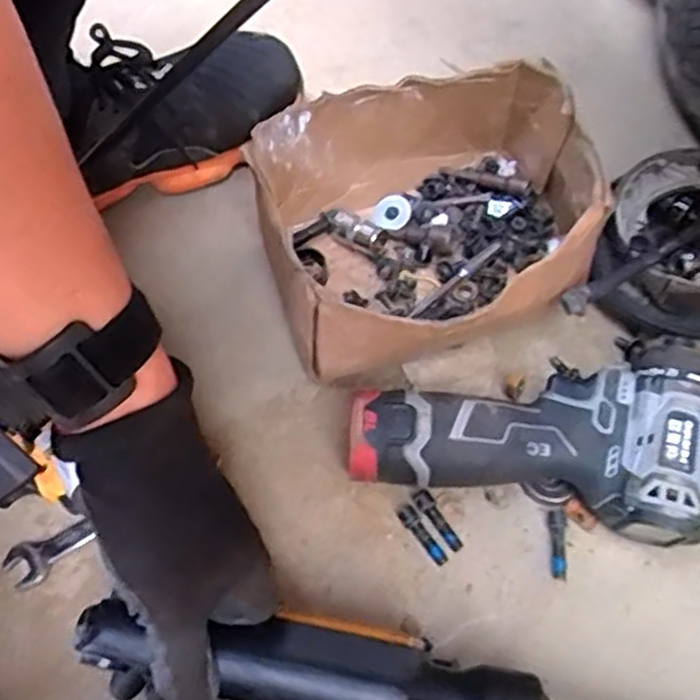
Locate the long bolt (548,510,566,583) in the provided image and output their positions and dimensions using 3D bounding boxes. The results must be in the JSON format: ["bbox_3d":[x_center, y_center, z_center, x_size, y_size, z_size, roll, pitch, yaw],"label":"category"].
[{"bbox_3d":[0.116,0.109,0.412,0.009,0.006,0.038,2,63,4],"label":"long bolt"}]

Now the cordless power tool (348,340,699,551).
[{"bbox_3d":[0.105,0.043,0.419,0.196,0.055,0.102,9,62,11],"label":"cordless power tool"}]

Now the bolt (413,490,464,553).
[{"bbox_3d":[0.051,0.097,0.420,0.009,0.007,0.038,-34,66,-14],"label":"bolt"}]

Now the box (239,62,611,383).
[{"bbox_3d":[0.047,-0.082,0.462,0.192,0.100,0.193,-17,63,-6],"label":"box"}]

